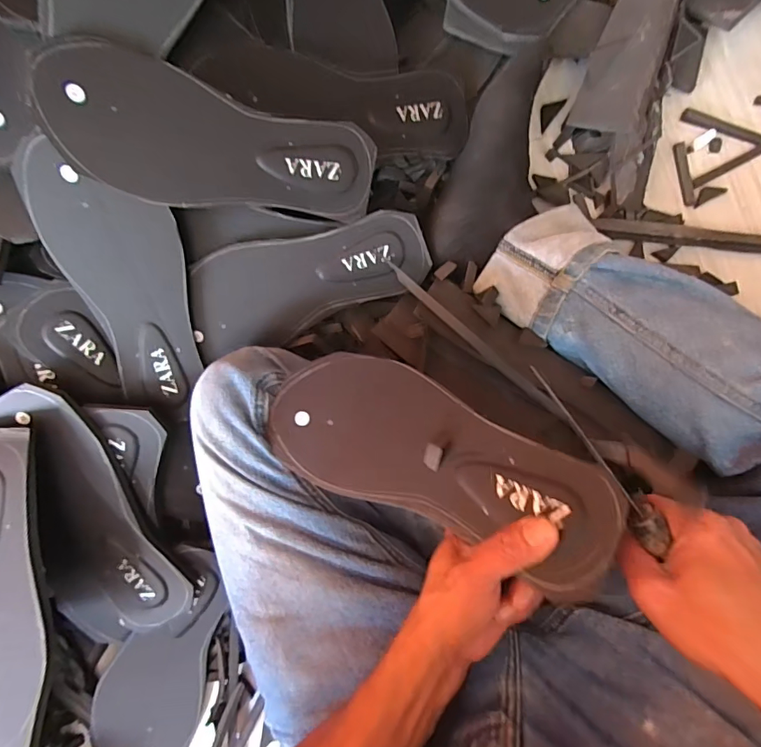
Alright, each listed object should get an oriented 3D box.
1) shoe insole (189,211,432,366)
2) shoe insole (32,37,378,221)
[{"bbox_3d":[-0.067,-0.084,0.435,0.223,0.012,0.090,-14,107,0],"label":"shoe insole"},{"bbox_3d":[-0.127,-0.179,0.377,0.244,0.017,0.094,9,112,-19],"label":"shoe insole"}]

